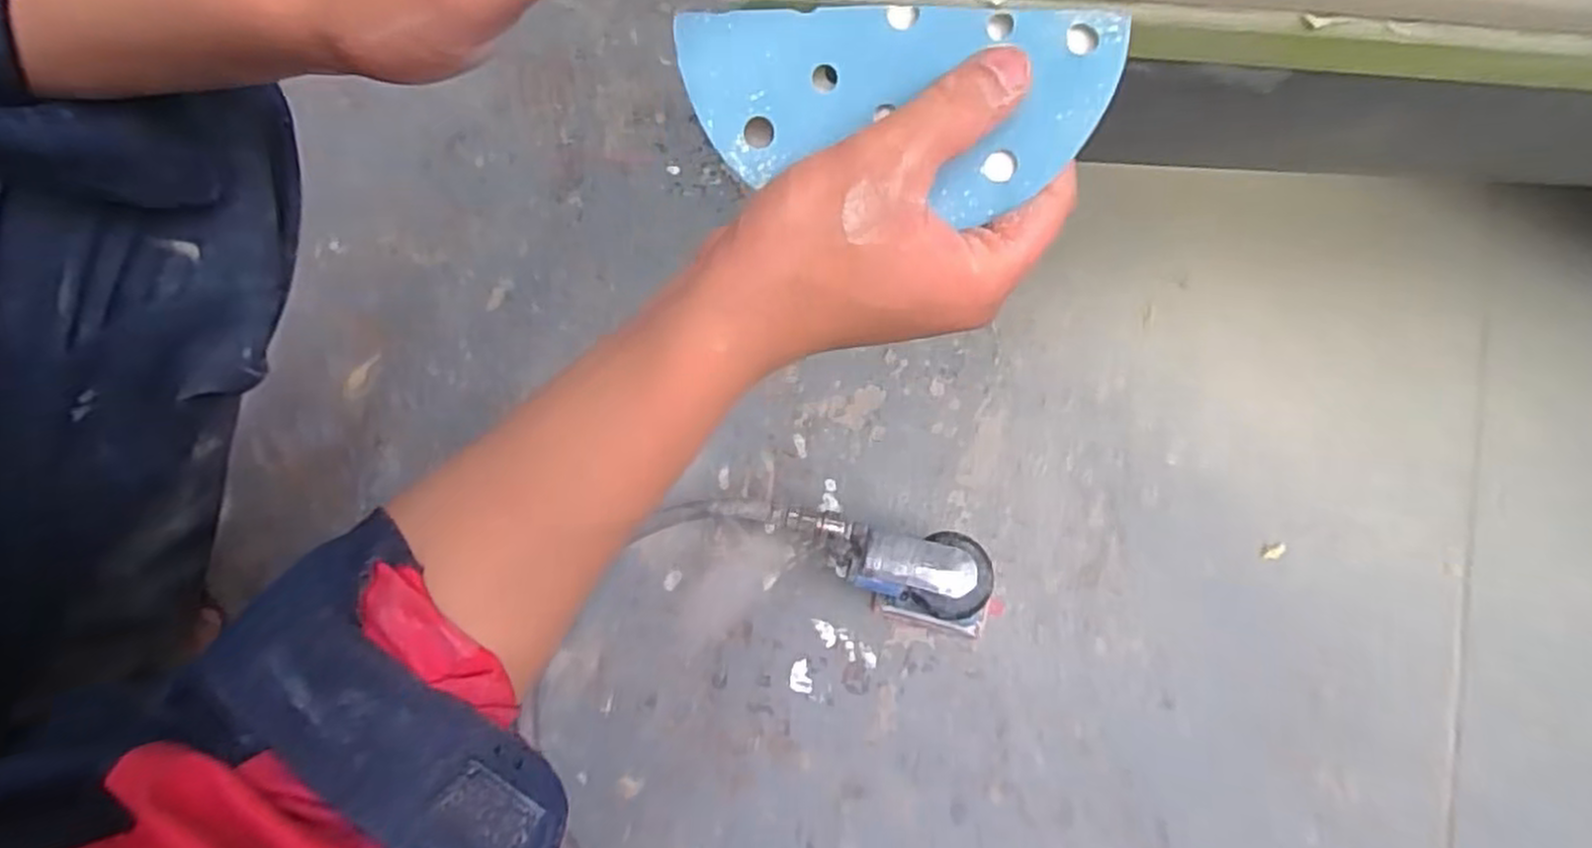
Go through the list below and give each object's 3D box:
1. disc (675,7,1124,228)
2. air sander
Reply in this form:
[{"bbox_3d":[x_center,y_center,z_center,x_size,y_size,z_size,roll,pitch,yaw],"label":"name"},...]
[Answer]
[{"bbox_3d":[0.034,-0.105,0.267,0.143,0.007,0.064,0,107,-1],"label":"disc"},{"bbox_3d":[0.093,0.122,0.643,0.149,0.093,0.069,15,74,4],"label":"air sander"}]

